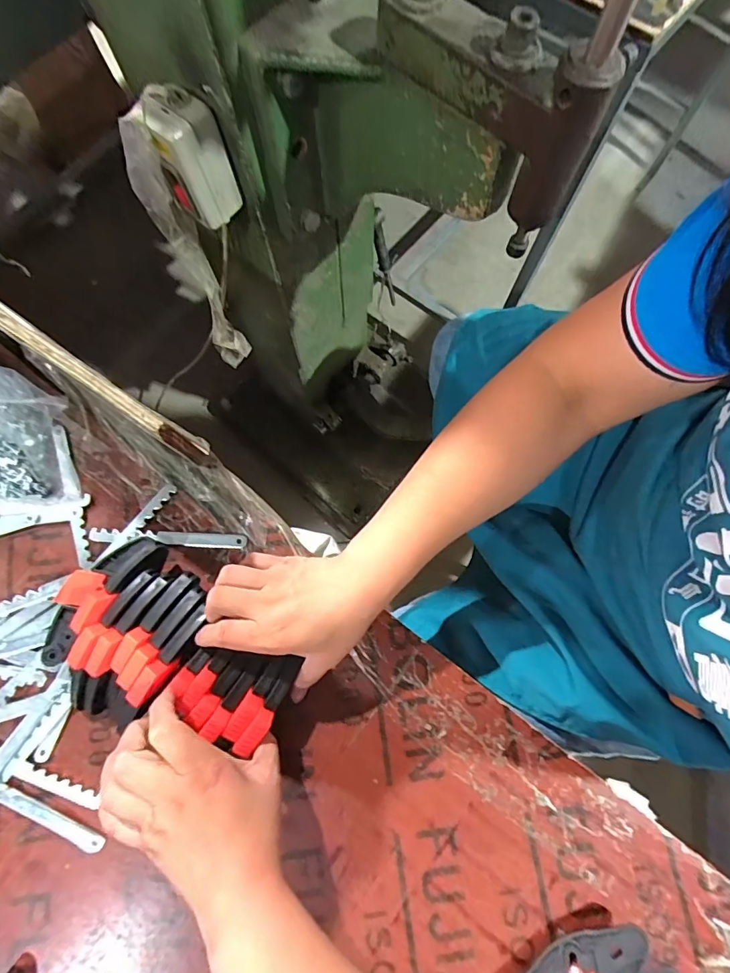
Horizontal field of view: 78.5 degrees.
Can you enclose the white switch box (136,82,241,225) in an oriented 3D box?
[{"bbox_3d":[-0.173,-0.322,0.441,0.060,0.099,0.055,39,78,9],"label":"white switch box"}]

